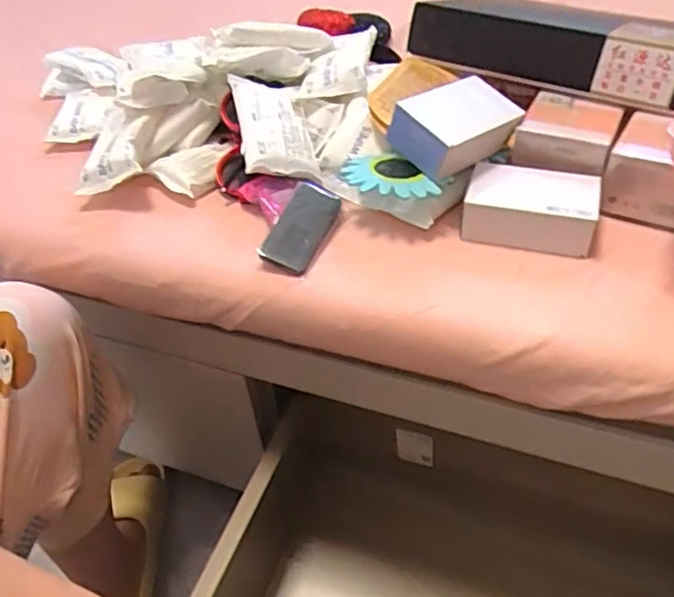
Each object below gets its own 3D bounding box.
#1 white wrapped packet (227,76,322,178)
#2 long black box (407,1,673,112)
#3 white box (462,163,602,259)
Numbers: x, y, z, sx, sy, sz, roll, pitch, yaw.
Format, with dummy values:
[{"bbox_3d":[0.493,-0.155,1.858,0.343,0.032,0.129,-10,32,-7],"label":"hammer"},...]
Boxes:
[{"bbox_3d":[-0.055,-0.152,0.540,0.062,0.023,0.102,-5,63,-21],"label":"white wrapped packet"},{"bbox_3d":[0.188,-0.220,0.534,0.263,0.062,0.051,20,50,23],"label":"long black box"},{"bbox_3d":[0.153,-0.072,0.487,0.096,0.037,0.067,9,46,14],"label":"white box"}]

